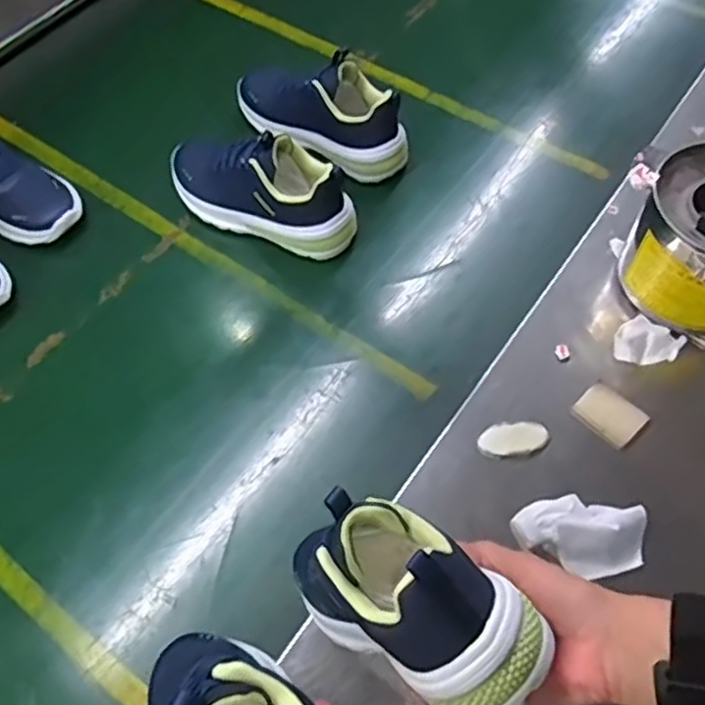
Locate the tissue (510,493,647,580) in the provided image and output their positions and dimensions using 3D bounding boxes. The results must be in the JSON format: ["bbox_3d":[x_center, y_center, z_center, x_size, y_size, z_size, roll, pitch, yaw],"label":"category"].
[{"bbox_3d":[0.181,0.143,0.539,0.099,0.034,0.055,5,59,6],"label":"tissue"}]

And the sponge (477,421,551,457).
[{"bbox_3d":[0.141,0.075,0.591,0.061,0.005,0.028,-7,58,-1],"label":"sponge"}]

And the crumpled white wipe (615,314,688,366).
[{"bbox_3d":[0.273,-0.007,0.629,0.053,0.020,0.056,37,67,23],"label":"crumpled white wipe"}]

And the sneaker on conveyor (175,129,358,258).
[{"bbox_3d":[-0.100,-0.178,0.711,0.215,0.101,0.075,22,63,12],"label":"sneaker on conveyor"}]

